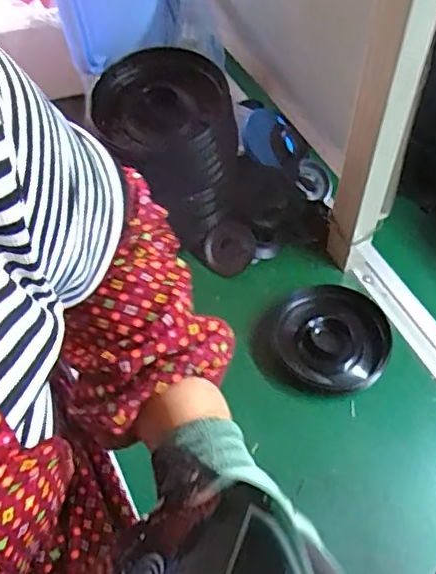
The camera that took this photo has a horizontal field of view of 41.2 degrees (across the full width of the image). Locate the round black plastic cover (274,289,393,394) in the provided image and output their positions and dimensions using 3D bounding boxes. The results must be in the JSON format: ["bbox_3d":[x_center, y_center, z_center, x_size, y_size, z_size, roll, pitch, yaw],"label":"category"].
[{"bbox_3d":[0.118,0.052,0.607,0.117,0.028,0.109,0,55,1],"label":"round black plastic cover"}]

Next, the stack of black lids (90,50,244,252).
[{"bbox_3d":[-0.051,-0.156,0.644,0.135,0.163,0.122,22,58,16],"label":"stack of black lids"}]

